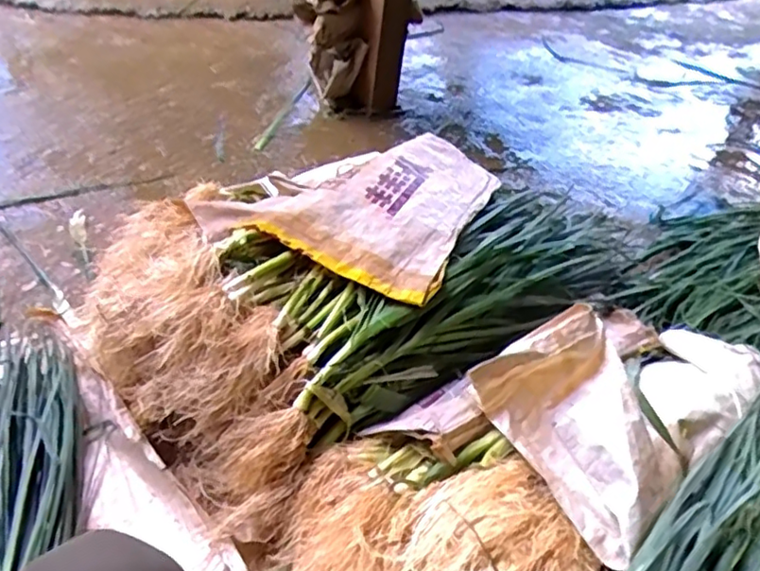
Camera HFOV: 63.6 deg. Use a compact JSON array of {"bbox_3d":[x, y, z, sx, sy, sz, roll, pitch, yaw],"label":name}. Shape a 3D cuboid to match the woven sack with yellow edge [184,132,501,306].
[{"bbox_3d":[-0.020,-0.172,1.032,0.378,0.080,0.522,19,42,13],"label":"woven sack with yellow edge"}]

